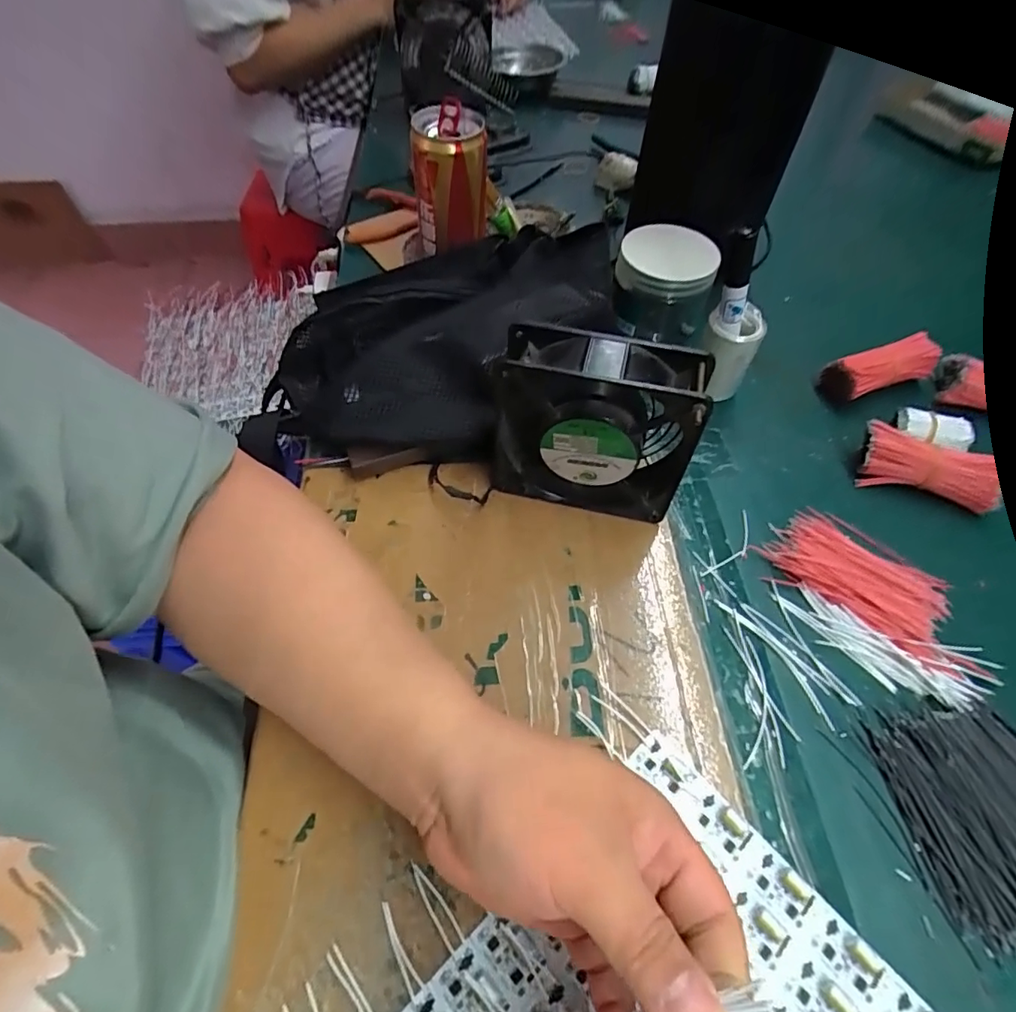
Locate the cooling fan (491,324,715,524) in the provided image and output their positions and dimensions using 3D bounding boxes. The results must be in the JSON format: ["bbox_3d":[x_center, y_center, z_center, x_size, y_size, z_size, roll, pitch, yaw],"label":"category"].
[{"bbox_3d":[0.053,-0.048,0.340,0.120,0.122,0.047,15,58,10],"label":"cooling fan"}]

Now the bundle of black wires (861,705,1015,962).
[{"bbox_3d":[0.259,0.160,0.277,0.105,0.011,0.100,-6,57,-4],"label":"bundle of black wires"}]

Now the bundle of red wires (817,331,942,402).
[{"bbox_3d":[0.306,-0.113,0.441,0.089,0.032,0.033,-17,58,-11],"label":"bundle of red wires"}]

